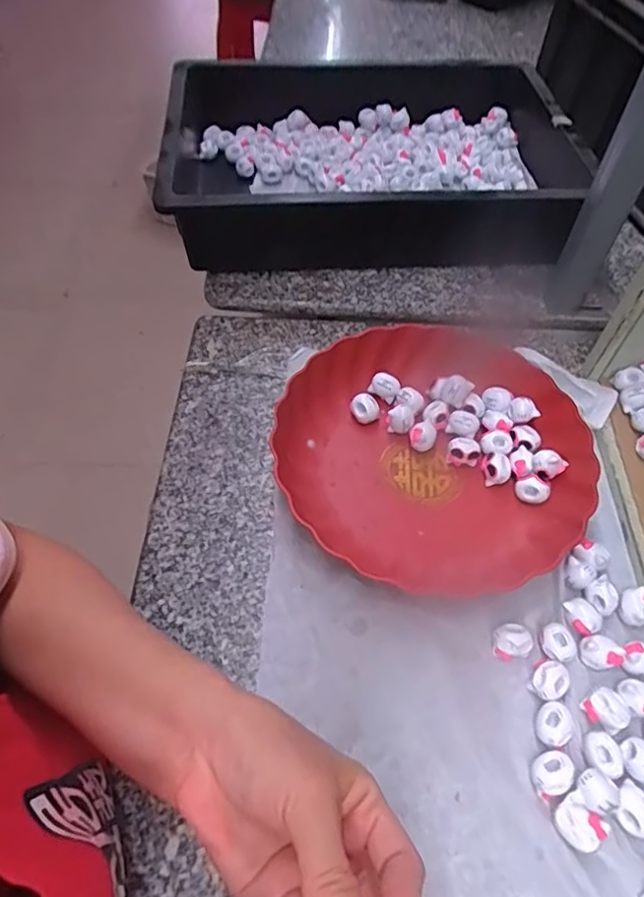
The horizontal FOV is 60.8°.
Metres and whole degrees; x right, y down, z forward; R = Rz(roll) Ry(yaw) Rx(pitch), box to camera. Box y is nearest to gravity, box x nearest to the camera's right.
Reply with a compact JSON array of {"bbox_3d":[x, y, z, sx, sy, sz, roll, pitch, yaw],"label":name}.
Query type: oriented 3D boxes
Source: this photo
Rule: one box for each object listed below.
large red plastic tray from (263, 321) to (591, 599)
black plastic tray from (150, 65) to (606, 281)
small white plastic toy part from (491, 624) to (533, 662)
[{"bbox_3d":[0.092,-0.002,0.450,0.237,0.049,0.229,36,62,21],"label":"large red plastic tray"},{"bbox_3d":[0.050,-0.351,0.661,0.447,0.106,0.351,-6,56,-5],"label":"black plastic tray"},{"bbox_3d":[0.128,0.131,0.371,0.023,0.017,0.021,-10,56,-8],"label":"small white plastic toy part"}]

